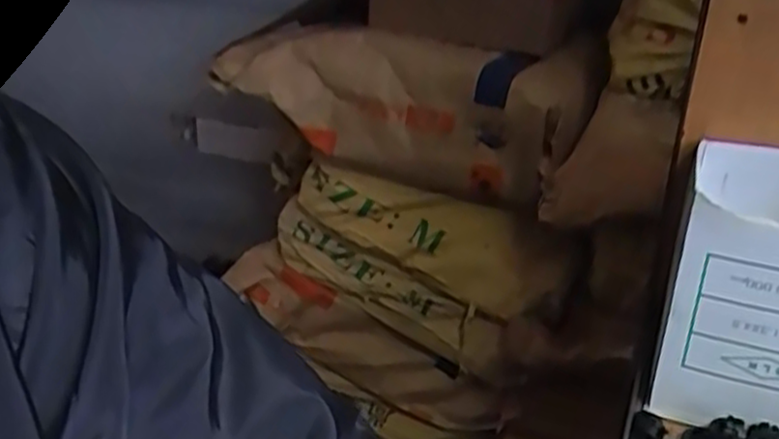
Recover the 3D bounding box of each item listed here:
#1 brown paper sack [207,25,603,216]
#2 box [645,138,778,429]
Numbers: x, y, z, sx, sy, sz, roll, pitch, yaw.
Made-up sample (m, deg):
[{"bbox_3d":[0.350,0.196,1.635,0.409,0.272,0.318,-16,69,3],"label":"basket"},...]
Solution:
[{"bbox_3d":[-0.002,-0.147,1.032,0.516,0.192,0.108,12,28,23],"label":"brown paper sack"},{"bbox_3d":[0.235,0.040,0.455,0.126,0.144,0.090,8,26,15],"label":"box"}]

